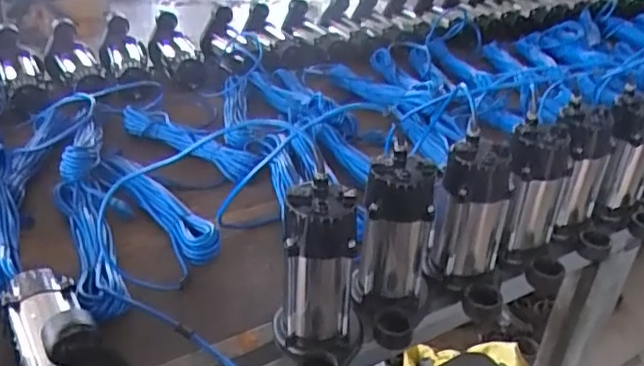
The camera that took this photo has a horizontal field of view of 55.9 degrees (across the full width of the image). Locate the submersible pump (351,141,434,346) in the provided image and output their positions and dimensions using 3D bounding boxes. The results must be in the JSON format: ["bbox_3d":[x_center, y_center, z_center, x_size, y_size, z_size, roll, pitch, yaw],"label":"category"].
[{"bbox_3d":[0.098,0.088,0.831,0.104,0.226,0.129,15,33,18],"label":"submersible pump"}]

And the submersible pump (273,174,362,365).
[{"bbox_3d":[0.008,0.131,0.760,0.110,0.232,0.135,-13,35,-25],"label":"submersible pump"}]

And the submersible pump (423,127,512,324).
[{"bbox_3d":[0.219,0.067,0.879,0.110,0.229,0.122,7,31,5],"label":"submersible pump"}]

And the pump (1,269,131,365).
[{"bbox_3d":[-0.332,0.175,0.727,0.107,0.154,0.223,-19,37,-33],"label":"pump"}]

